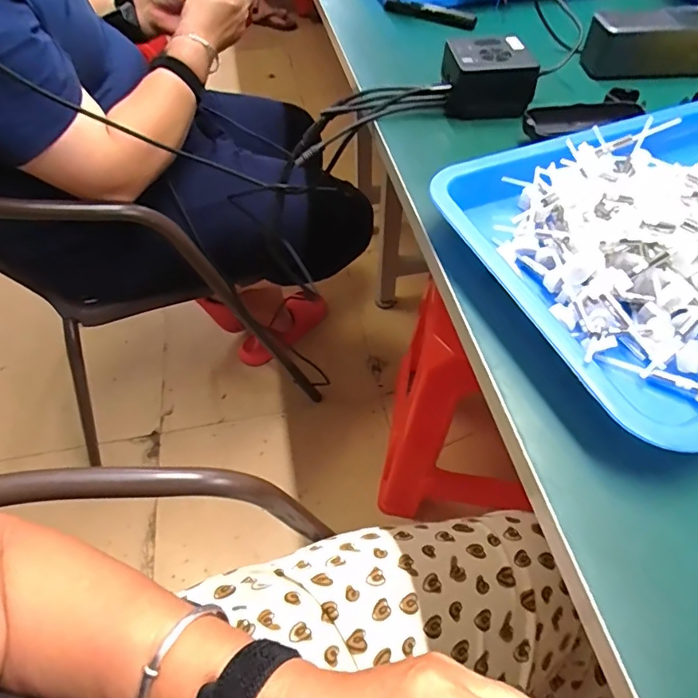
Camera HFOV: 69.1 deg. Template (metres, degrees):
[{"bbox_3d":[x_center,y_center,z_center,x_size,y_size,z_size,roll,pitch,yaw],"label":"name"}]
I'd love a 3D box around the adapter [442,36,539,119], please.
[{"bbox_3d":[0.137,-0.273,0.500,0.082,0.045,0.064,-1,53,1],"label":"adapter"}]

